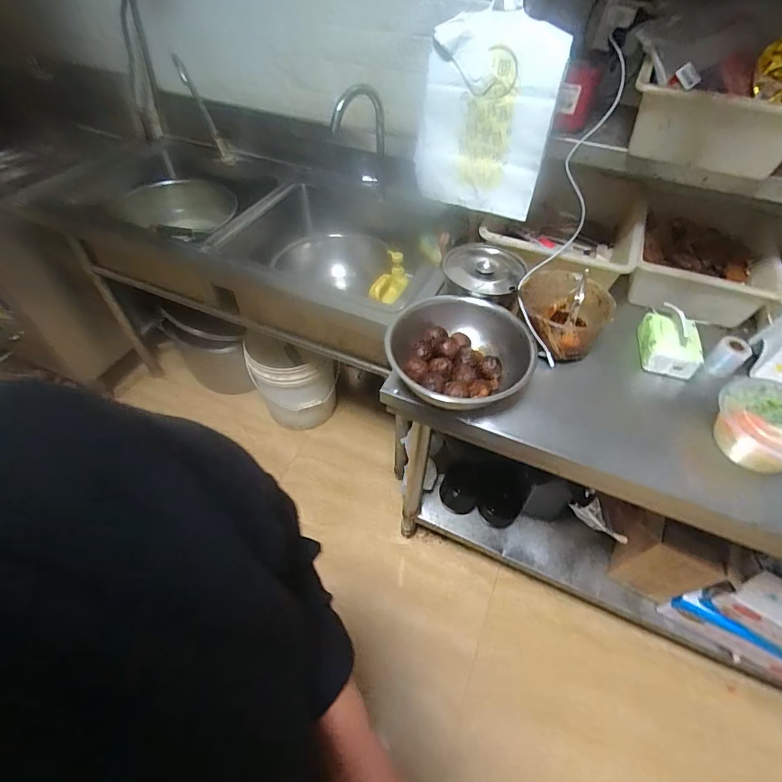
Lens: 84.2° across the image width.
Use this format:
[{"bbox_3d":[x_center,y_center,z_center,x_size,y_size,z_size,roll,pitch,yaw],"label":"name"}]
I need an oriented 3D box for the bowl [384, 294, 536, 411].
[{"bbox_3d":[0.127,-0.071,0.804,0.254,0.076,0.245,0,50,-1],"label":"bowl"}]

